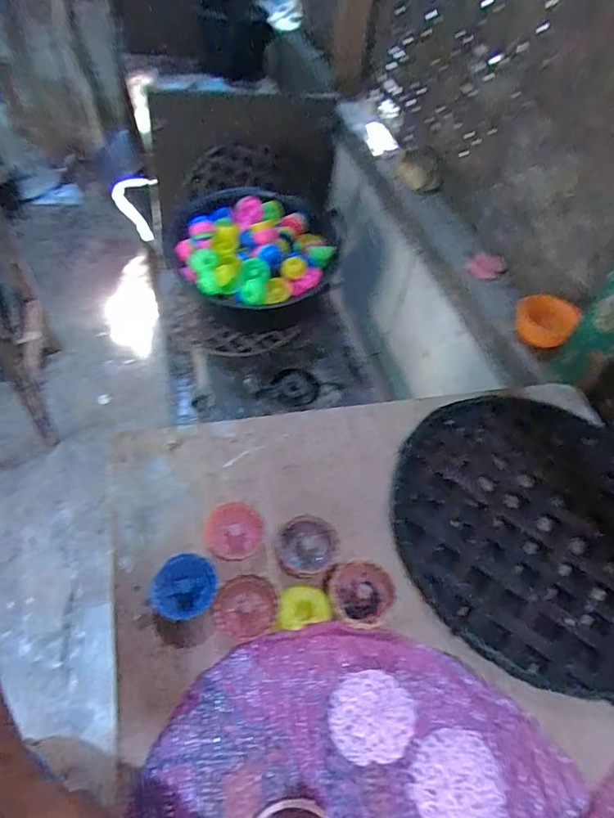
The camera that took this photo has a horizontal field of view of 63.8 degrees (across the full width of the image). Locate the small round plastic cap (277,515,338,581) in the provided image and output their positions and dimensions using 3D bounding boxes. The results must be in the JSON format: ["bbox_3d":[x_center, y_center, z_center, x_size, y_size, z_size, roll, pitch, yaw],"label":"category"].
[{"bbox_3d":[-0.001,0.146,0.517,0.059,0.022,0.062,3,53,-3],"label":"small round plastic cap"}]

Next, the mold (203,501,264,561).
[{"bbox_3d":[-0.078,0.131,0.529,0.060,0.014,0.060,3,53,-3],"label":"mold"}]

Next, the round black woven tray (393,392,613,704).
[{"bbox_3d":[0.284,0.128,0.572,0.358,0.012,0.341,3,53,-3],"label":"round black woven tray"}]

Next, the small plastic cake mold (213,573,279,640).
[{"bbox_3d":[-0.059,0.192,0.479,0.060,0.013,0.055,3,53,-3],"label":"small plastic cake mold"}]

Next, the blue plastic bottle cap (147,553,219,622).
[{"bbox_3d":[-0.122,0.174,0.484,0.065,0.016,0.057,-10,54,-13],"label":"blue plastic bottle cap"}]

